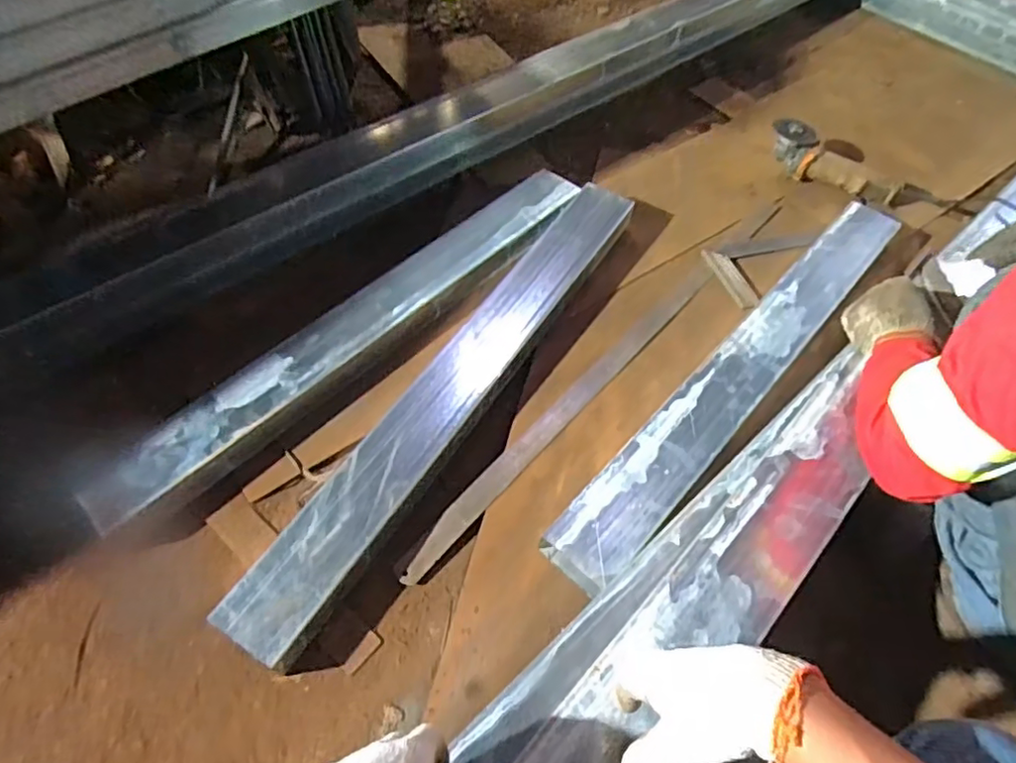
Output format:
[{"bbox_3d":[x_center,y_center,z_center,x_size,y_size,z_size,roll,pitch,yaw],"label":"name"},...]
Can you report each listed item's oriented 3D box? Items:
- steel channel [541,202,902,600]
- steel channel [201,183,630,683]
[{"bbox_3d":[0.383,-0.034,0.939,0.103,0.064,0.915,39,62,20],"label":"steel channel"},{"bbox_3d":[-0.055,-0.020,0.895,0.120,0.060,0.916,28,58,14],"label":"steel channel"}]

